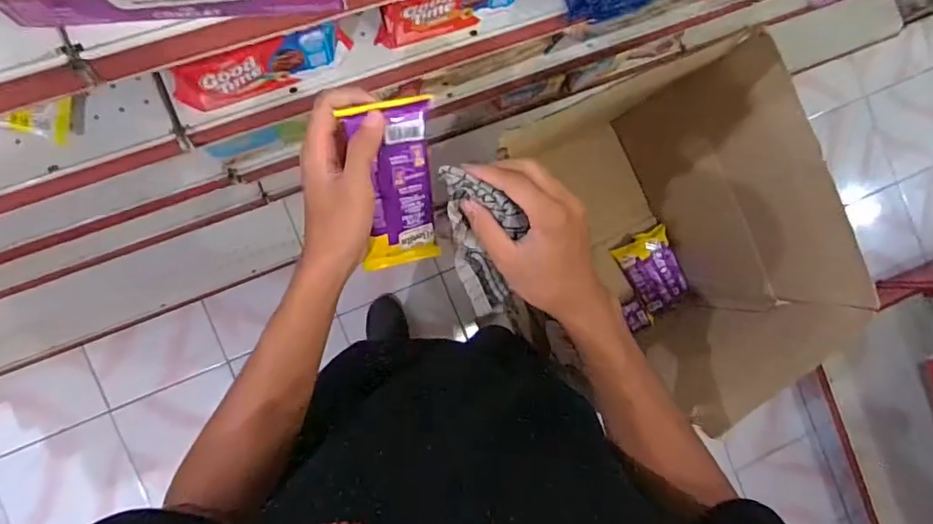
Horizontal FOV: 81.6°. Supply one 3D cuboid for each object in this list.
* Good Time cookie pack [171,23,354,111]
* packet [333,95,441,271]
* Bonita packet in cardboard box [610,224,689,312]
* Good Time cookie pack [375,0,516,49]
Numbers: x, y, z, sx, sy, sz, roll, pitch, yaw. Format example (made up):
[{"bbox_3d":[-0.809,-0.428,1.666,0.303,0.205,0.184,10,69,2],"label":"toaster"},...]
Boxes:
[{"bbox_3d":[-0.199,-0.196,0.536,0.174,0.069,0.029,-25,92,-10],"label":"Good Time cookie pack"},{"bbox_3d":[-0.058,-0.057,0.447,0.067,0.019,0.158,-5,132,-10],"label":"packet"},{"bbox_3d":[0.379,0.017,1.099,0.106,0.040,0.149,-28,90,-1],"label":"Bonita packet in cardboard box"},{"bbox_3d":[-0.013,-0.270,0.574,0.162,0.065,0.025,-19,91,-10],"label":"Good Time cookie pack"}]

